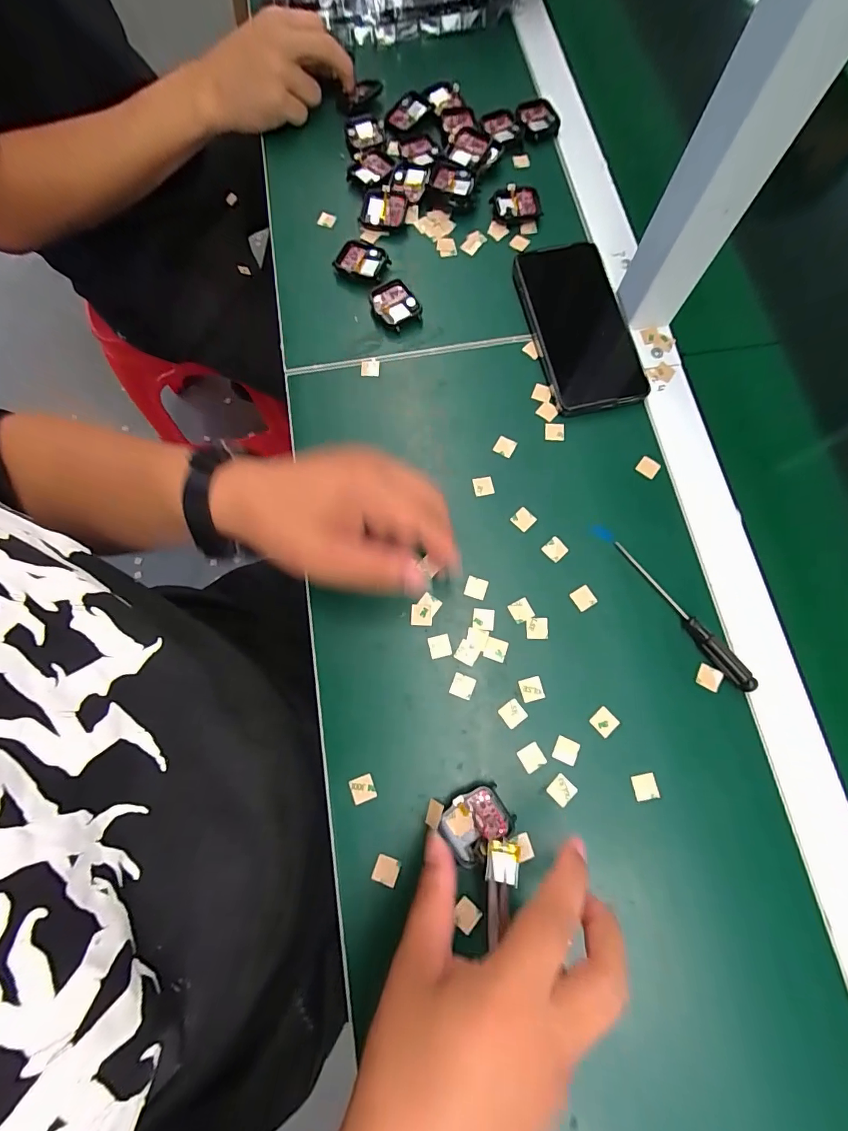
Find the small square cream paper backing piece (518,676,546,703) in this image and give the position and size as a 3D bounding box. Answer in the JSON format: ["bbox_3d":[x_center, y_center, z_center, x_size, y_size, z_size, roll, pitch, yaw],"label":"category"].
[{"bbox_3d":[0.077,0.088,0.318,0.015,0.004,0.016,-15,75,-4],"label":"small square cream paper backing piece"}]

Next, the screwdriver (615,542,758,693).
[{"bbox_3d":[0.186,0.035,0.325,0.010,0.013,0.130,-35,78,-9],"label":"screwdriver"}]

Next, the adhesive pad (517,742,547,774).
[{"bbox_3d":[0.074,0.131,0.306,0.015,0.004,0.016,-30,77,-8],"label":"adhesive pad"}]

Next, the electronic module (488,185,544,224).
[{"bbox_3d":[0.088,-0.346,0.432,0.046,0.012,0.037,-3,75,-1],"label":"electronic module"}]

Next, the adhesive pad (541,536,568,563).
[{"bbox_3d":[0.101,-0.013,0.346,0.015,0.004,0.016,-42,79,-10],"label":"adhesive pad"}]

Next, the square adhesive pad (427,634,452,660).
[{"bbox_3d":[0.011,0.059,0.328,0.015,0.004,0.016,-13,75,-3],"label":"square adhesive pad"}]

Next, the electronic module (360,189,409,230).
[{"bbox_3d":[-0.038,-0.339,0.429,0.044,0.014,0.032,9,75,3],"label":"electronic module"}]

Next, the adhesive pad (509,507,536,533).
[{"bbox_3d":[0.078,-0.036,0.353,0.015,0.004,0.015,-43,79,-11],"label":"adhesive pad"}]

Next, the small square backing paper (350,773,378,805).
[{"bbox_3d":[-0.041,0.151,0.302,0.015,0.004,0.016,-20,76,-5],"label":"small square backing paper"}]

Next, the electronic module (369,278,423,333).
[{"bbox_3d":[-0.026,-0.232,0.400,0.035,0.012,0.043,-33,77,-8],"label":"electronic module"}]

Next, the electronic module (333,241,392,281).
[{"bbox_3d":[-0.056,-0.282,0.415,0.046,0.007,0.037,23,76,6],"label":"electronic module"}]

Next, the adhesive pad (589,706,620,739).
[{"bbox_3d":[0.126,0.109,0.311,0.016,0.004,0.016,-41,79,-10],"label":"adhesive pad"}]

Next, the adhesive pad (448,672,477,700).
[{"bbox_3d":[0.028,0.086,0.319,0.016,0.004,0.016,19,76,5],"label":"adhesive pad"}]

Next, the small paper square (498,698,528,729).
[{"bbox_3d":[0.062,0.104,0.314,0.016,0.004,0.016,-39,78,-10],"label":"small paper square"}]

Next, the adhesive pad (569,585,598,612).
[{"bbox_3d":[0.119,0.024,0.335,0.016,0.004,0.016,-29,77,-8],"label":"adhesive pad"}]

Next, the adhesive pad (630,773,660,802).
[{"bbox_3d":[0.148,0.148,0.300,0.016,0.004,0.016,-12,75,-3],"label":"adhesive pad"}]

